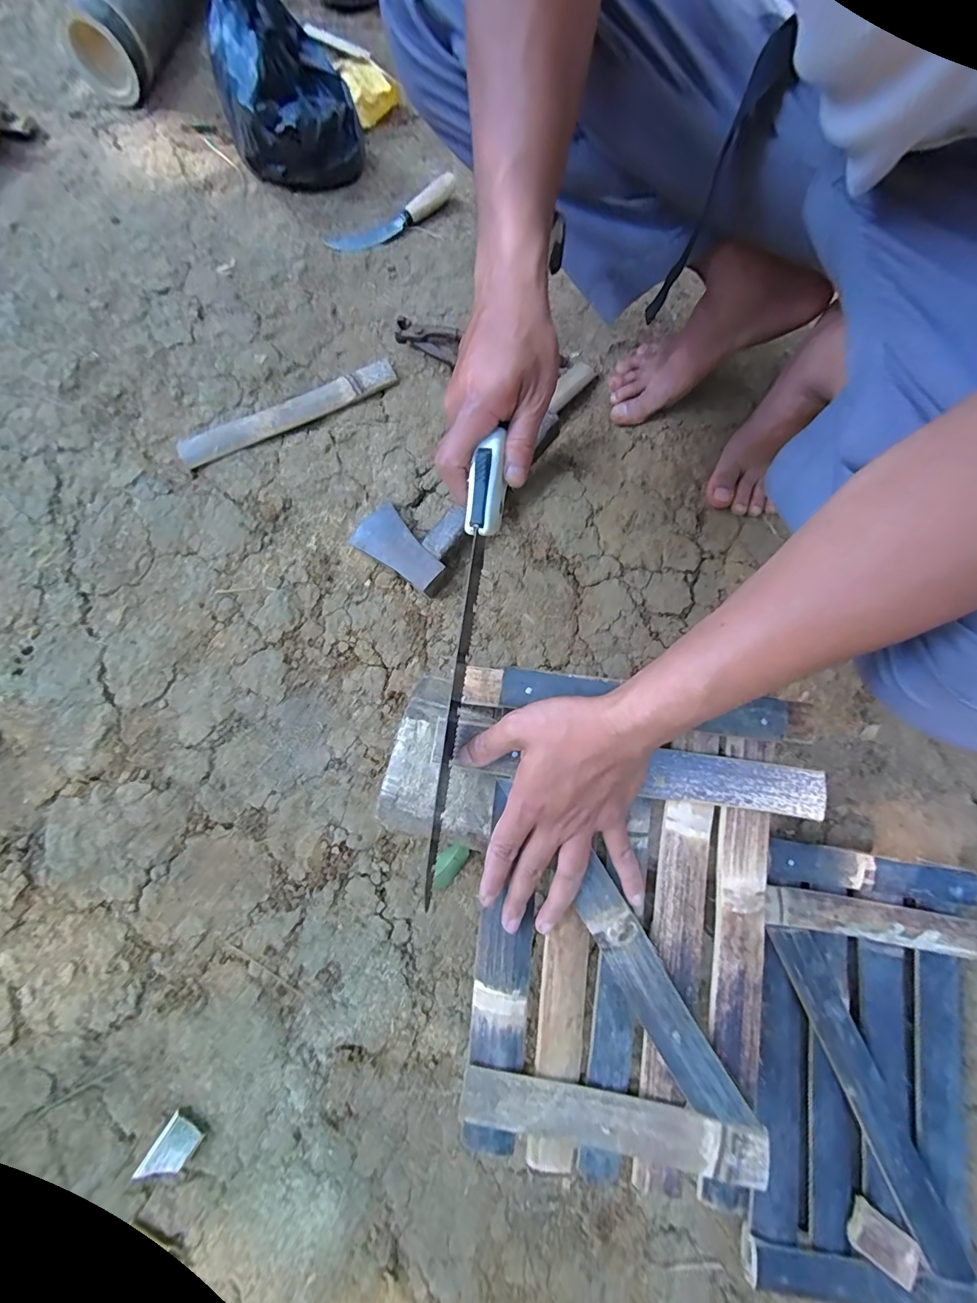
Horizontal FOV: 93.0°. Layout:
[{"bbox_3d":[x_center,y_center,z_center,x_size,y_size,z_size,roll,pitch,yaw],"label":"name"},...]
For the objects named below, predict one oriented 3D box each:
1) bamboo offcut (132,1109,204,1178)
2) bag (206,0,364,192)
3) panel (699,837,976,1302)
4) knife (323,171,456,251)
[{"bbox_3d":[-0.281,0.441,0.409,0.033,0.012,0.055,36,79,6],"label":"bamboo offcut"},{"bbox_3d":[-0.261,-0.721,0.608,0.163,0.135,0.182,-18,79,-5],"label":"bag"},{"bbox_3d":[0.332,0.363,0.421,0.210,0.039,0.355,14,78,2],"label":"panel"},{"bbox_3d":[-0.130,-0.609,0.647,0.201,0.013,0.043,-36,81,-8],"label":"knife"}]

